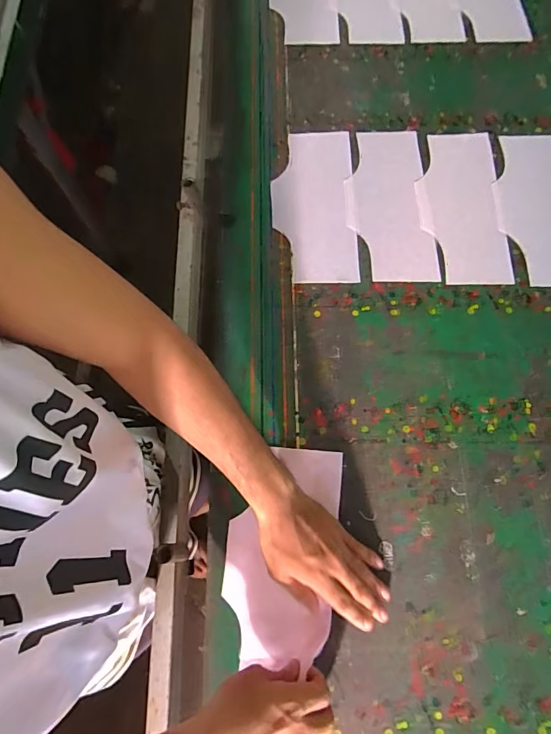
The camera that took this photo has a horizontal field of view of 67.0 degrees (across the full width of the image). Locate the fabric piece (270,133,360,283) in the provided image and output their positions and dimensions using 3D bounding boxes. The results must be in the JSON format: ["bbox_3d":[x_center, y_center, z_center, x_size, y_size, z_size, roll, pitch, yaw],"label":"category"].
[{"bbox_3d":[0.062,-0.270,0.680,0.132,0.006,0.293,1,70,-1],"label":"fabric piece"}]

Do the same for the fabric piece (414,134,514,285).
[{"bbox_3d":[0.300,-0.269,0.677,0.129,0.005,0.293,1,71,1],"label":"fabric piece"}]

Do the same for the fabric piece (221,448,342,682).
[{"bbox_3d":[0.007,0.227,0.521,0.134,0.011,0.249,6,73,4],"label":"fabric piece"}]

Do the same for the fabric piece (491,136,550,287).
[{"bbox_3d":[0.426,-0.264,0.678,0.132,0.007,0.291,1,71,1],"label":"fabric piece"}]

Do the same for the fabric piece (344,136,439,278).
[{"bbox_3d":[0.182,-0.271,0.687,0.134,0.011,0.292,-1,70,-1],"label":"fabric piece"}]

